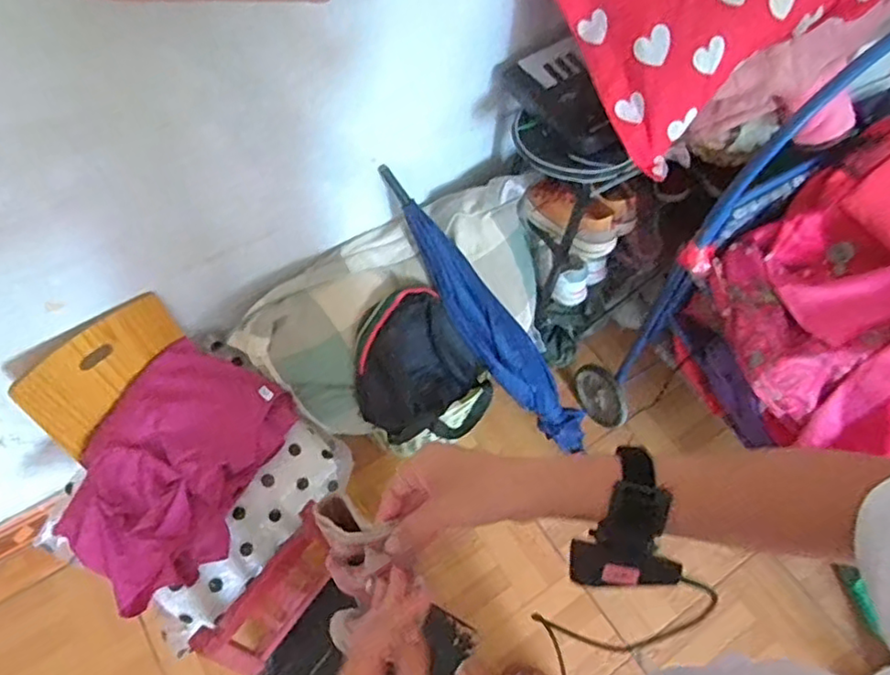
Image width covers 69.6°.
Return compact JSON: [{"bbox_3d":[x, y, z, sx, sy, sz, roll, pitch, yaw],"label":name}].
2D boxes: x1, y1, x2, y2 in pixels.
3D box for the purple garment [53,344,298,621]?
[{"bbox_3d":[-0.450,0.214,1.052,0.280,0.107,0.404,20,60,8],"label":"purple garment"}]

